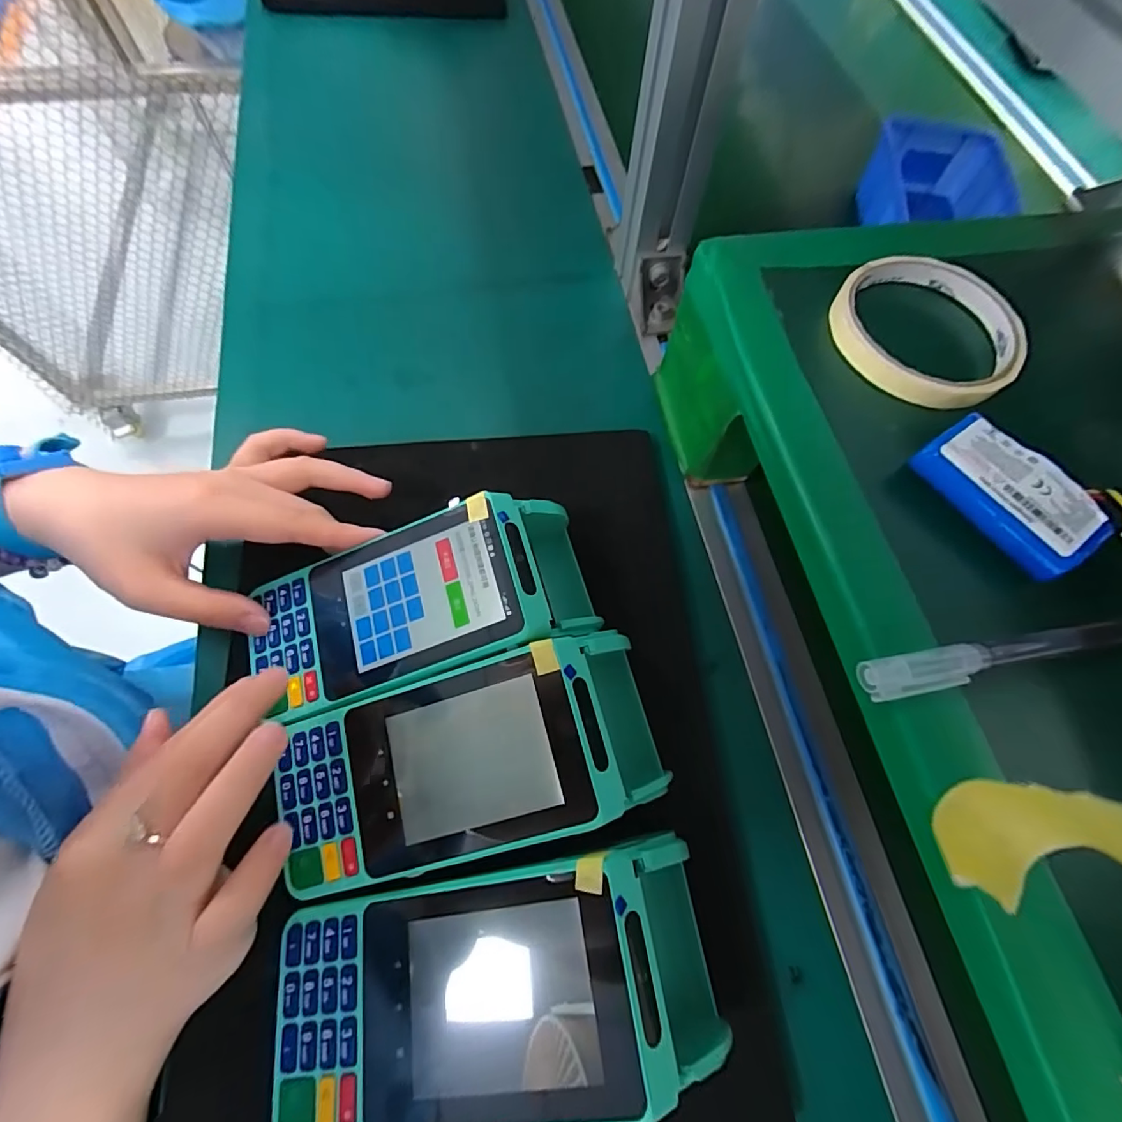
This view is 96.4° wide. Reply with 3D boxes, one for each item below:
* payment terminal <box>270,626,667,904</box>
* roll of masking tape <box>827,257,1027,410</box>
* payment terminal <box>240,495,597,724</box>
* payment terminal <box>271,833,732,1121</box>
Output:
[{"bbox_3d":[-0.041,0.089,0.225,0.159,0.040,0.074,-18,68,7],"label":"payment terminal"},{"bbox_3d":[0.181,-0.114,0.243,0.098,0.011,0.084,-32,72,-13],"label":"roll of masking tape"},{"bbox_3d":[-0.069,0.023,0.254,0.161,0.050,0.076,-17,68,3],"label":"payment terminal"},{"bbox_3d":[-0.026,0.164,0.198,0.166,0.067,0.074,-8,67,-6],"label":"payment terminal"}]

